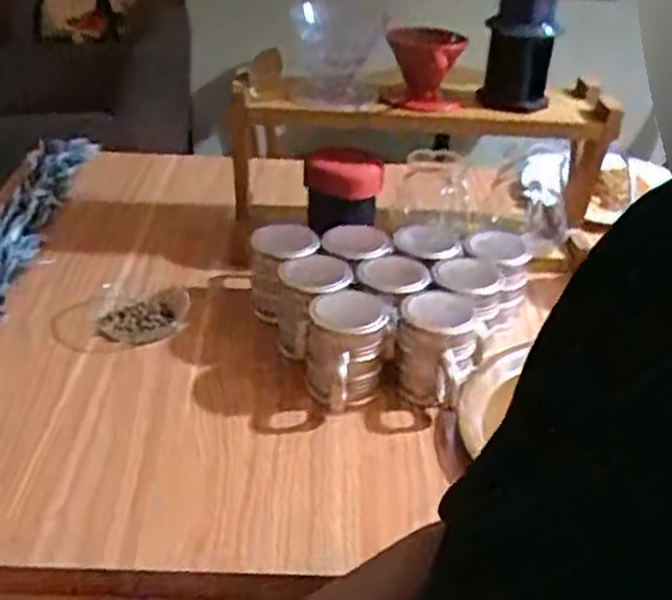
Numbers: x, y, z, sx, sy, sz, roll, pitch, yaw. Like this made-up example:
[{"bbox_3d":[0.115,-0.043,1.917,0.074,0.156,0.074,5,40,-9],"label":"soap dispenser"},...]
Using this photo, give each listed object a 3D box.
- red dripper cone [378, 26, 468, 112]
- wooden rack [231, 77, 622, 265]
[{"bbox_3d":[0.098,-0.273,0.913,0.093,0.091,0.088,4,32,1],"label":"red dripper cone"},{"bbox_3d":[0.097,-0.164,0.956,0.436,0.210,0.100,-1,32,-7],"label":"wooden rack"}]

